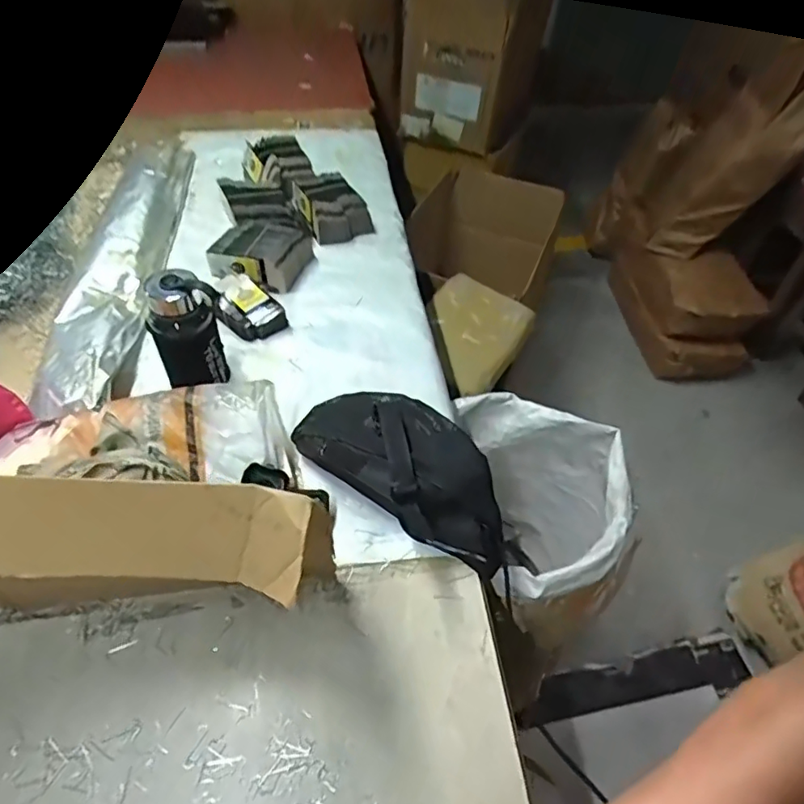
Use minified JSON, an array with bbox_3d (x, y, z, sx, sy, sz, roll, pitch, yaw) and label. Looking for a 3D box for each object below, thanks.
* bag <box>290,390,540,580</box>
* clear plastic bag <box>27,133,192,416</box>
[{"bbox_3d":[0.016,0.078,0.655,0.286,0.091,0.140,34,58,25],"label":"bag"},{"bbox_3d":[-0.468,-0.266,0.942,0.137,0.066,0.749,-4,51,-3],"label":"clear plastic bag"}]

